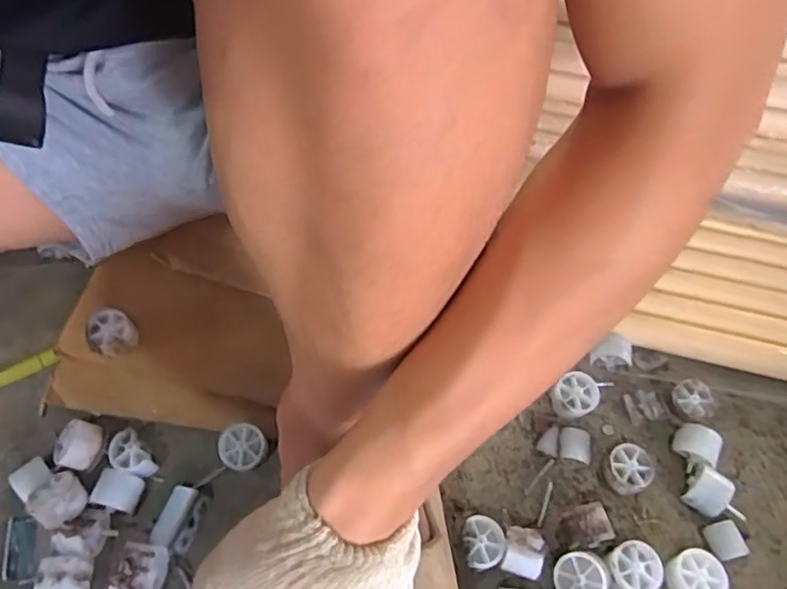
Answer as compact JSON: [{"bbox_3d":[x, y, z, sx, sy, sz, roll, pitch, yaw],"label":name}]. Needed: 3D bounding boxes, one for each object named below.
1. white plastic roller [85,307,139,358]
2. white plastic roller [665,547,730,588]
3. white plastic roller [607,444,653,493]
[{"bbox_3d":[-0.233,0.033,0.495,0.034,0.023,0.036,1,59,-1],"label":"white plastic roller"},{"bbox_3d":[0.213,0.201,0.425,0.037,0.026,0.035,1,59,-1],"label":"white plastic roller"},{"bbox_3d":[0.180,0.138,0.466,0.033,0.029,0.034,1,59,-1],"label":"white plastic roller"}]

